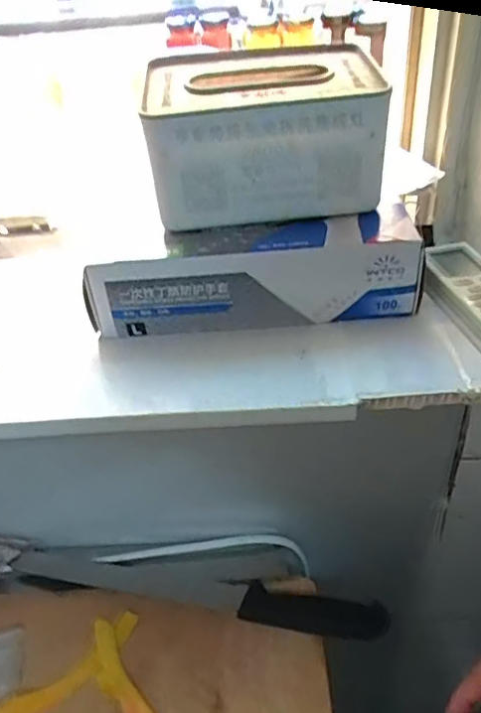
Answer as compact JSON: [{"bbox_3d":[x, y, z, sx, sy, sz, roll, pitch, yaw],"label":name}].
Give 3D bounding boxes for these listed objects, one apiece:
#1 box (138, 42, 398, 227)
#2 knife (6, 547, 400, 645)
[{"bbox_3d":[0.017,-0.159,0.431,0.157,0.085,0.120,-3,39,3],"label":"box"},{"bbox_3d":[-0.048,0.209,0.554,0.351,0.018,0.038,6,40,13],"label":"knife"}]

